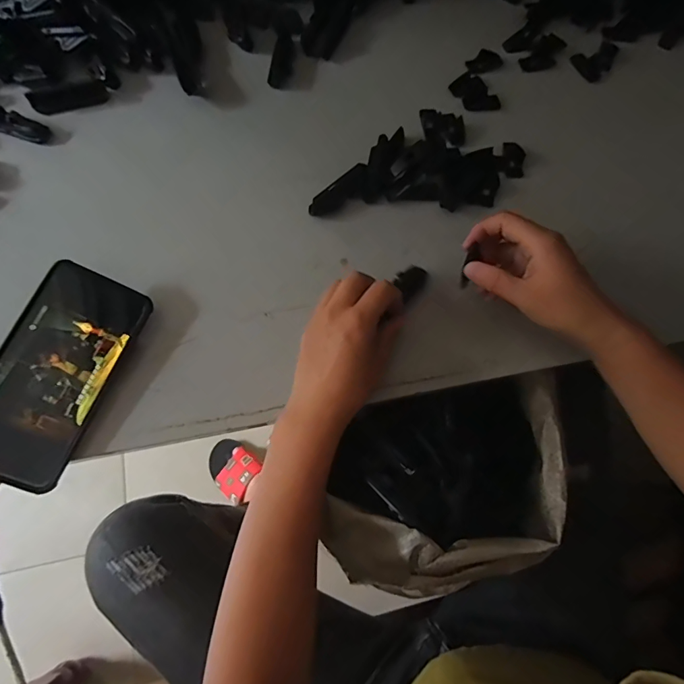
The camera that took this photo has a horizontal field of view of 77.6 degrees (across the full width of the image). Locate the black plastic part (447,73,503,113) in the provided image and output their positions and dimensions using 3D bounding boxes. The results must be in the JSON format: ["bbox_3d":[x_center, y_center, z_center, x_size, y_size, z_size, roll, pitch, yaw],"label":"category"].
[{"bbox_3d":[0.145,-0.274,0.467,0.037,0.004,0.057,-30,75,-12],"label":"black plastic part"}]

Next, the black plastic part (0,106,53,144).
[{"bbox_3d":[-0.326,-0.216,0.419,0.074,0.019,0.019,17,71,3],"label":"black plastic part"}]

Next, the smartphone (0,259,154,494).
[{"bbox_3d":[-0.224,0.023,0.331,0.078,0.005,0.166,26,75,-15],"label":"smartphone"}]

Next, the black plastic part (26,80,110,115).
[{"bbox_3d":[-0.276,-0.248,0.432,0.072,0.015,0.019,-19,73,-9],"label":"black plastic part"}]

